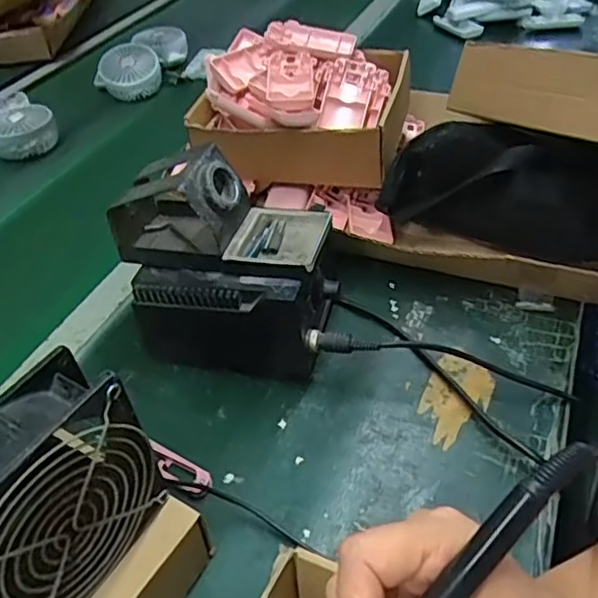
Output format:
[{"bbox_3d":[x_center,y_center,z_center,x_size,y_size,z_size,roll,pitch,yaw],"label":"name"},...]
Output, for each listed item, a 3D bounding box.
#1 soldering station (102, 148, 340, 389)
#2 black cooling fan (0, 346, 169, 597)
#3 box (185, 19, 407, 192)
[{"bbox_3d":[-0.060,-0.030,0.506,0.170,0.159,0.111,5,44,11],"label":"soldering station"},{"bbox_3d":[-0.131,0.106,0.309,0.043,0.114,0.117,23,48,23],"label":"black cooling fan"},{"bbox_3d":[0.002,-0.217,0.681,0.210,0.106,0.181,10,44,11],"label":"box"}]

